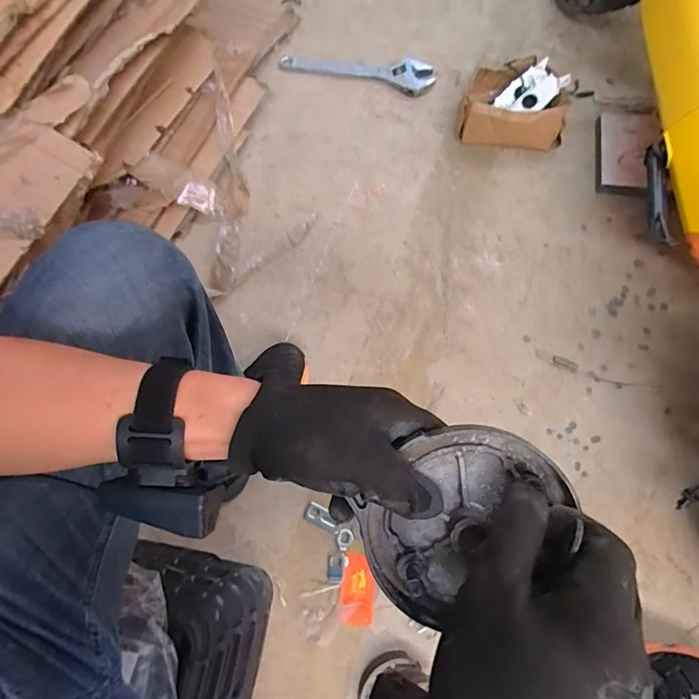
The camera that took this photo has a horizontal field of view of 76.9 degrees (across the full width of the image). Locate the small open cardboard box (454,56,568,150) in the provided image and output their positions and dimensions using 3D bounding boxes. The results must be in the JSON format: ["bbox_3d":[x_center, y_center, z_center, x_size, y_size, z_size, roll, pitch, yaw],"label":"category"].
[{"bbox_3d":[0.344,-0.512,0.918,0.211,0.085,0.179,12,71,6],"label":"small open cardboard box"}]

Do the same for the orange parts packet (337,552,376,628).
[{"bbox_3d":[0.013,0.358,0.657,0.052,0.010,0.094,7,71,4],"label":"orange parts packet"}]

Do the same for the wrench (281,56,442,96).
[{"bbox_3d":[0.016,-0.635,0.990,0.352,0.021,0.076,15,71,7],"label":"wrench"}]

